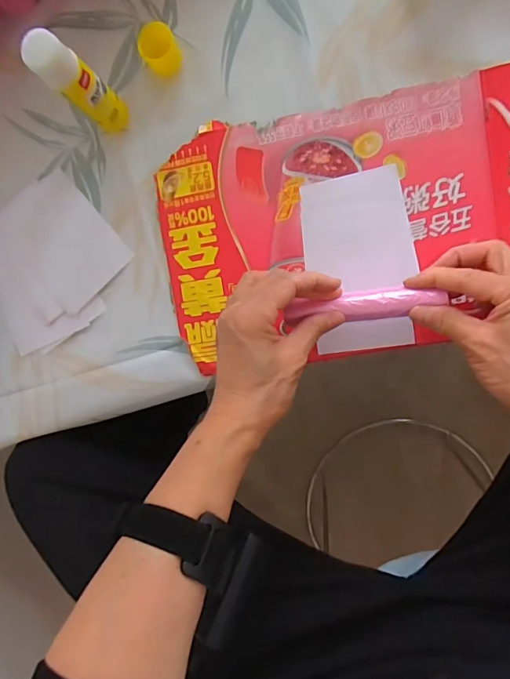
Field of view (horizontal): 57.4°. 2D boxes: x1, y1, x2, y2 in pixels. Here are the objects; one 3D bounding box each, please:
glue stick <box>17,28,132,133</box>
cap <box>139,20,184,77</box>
[{"bbox_3d":[-0.132,-0.193,0.357,0.025,0.110,0.028,40,99,4],"label":"glue stick"},{"bbox_3d":[-0.078,-0.239,0.386,0.030,0.030,0.029,1,94,9],"label":"cap"}]

